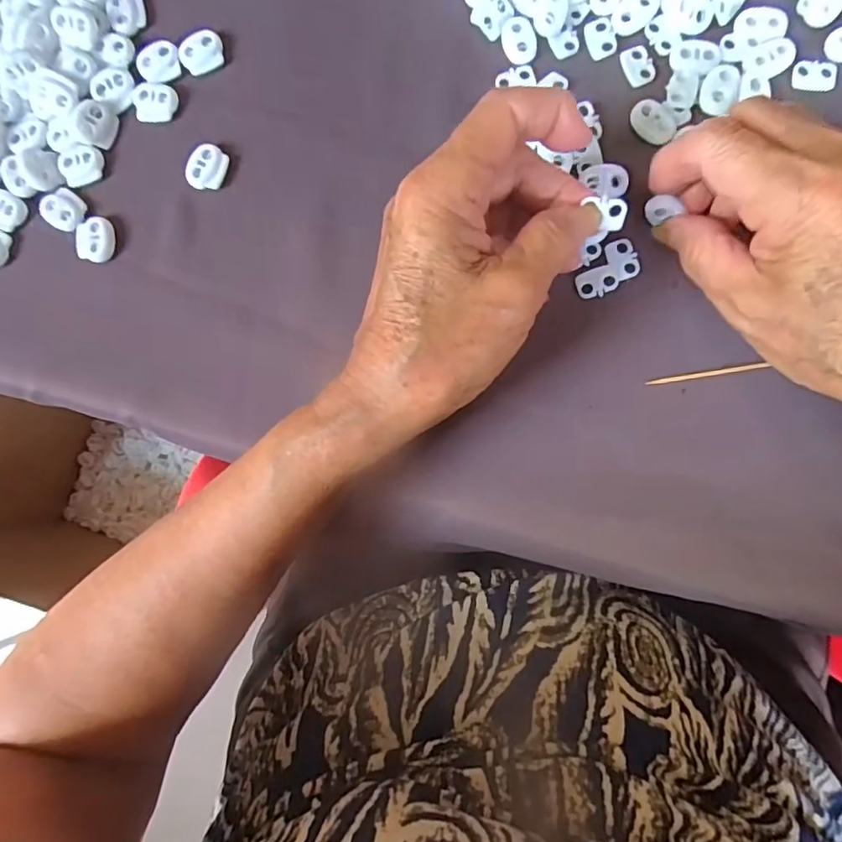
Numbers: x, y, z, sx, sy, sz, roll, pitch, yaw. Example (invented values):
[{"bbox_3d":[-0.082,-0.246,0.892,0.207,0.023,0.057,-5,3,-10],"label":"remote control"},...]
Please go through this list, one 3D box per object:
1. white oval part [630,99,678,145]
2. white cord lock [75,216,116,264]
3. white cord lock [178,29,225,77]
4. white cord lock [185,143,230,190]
[{"bbox_3d":[0.107,-0.138,0.259,0.016,0.004,0.023,-39,85,2],"label":"white oval part"},{"bbox_3d":[-0.164,-0.092,0.282,0.018,0.007,0.023,-1,87,5],"label":"white cord lock"},{"bbox_3d":[-0.110,-0.185,0.282,0.022,0.007,0.016,-27,85,3],"label":"white cord lock"},{"bbox_3d":[-0.106,-0.126,0.278,0.018,0.005,0.022,17,89,6],"label":"white cord lock"}]

